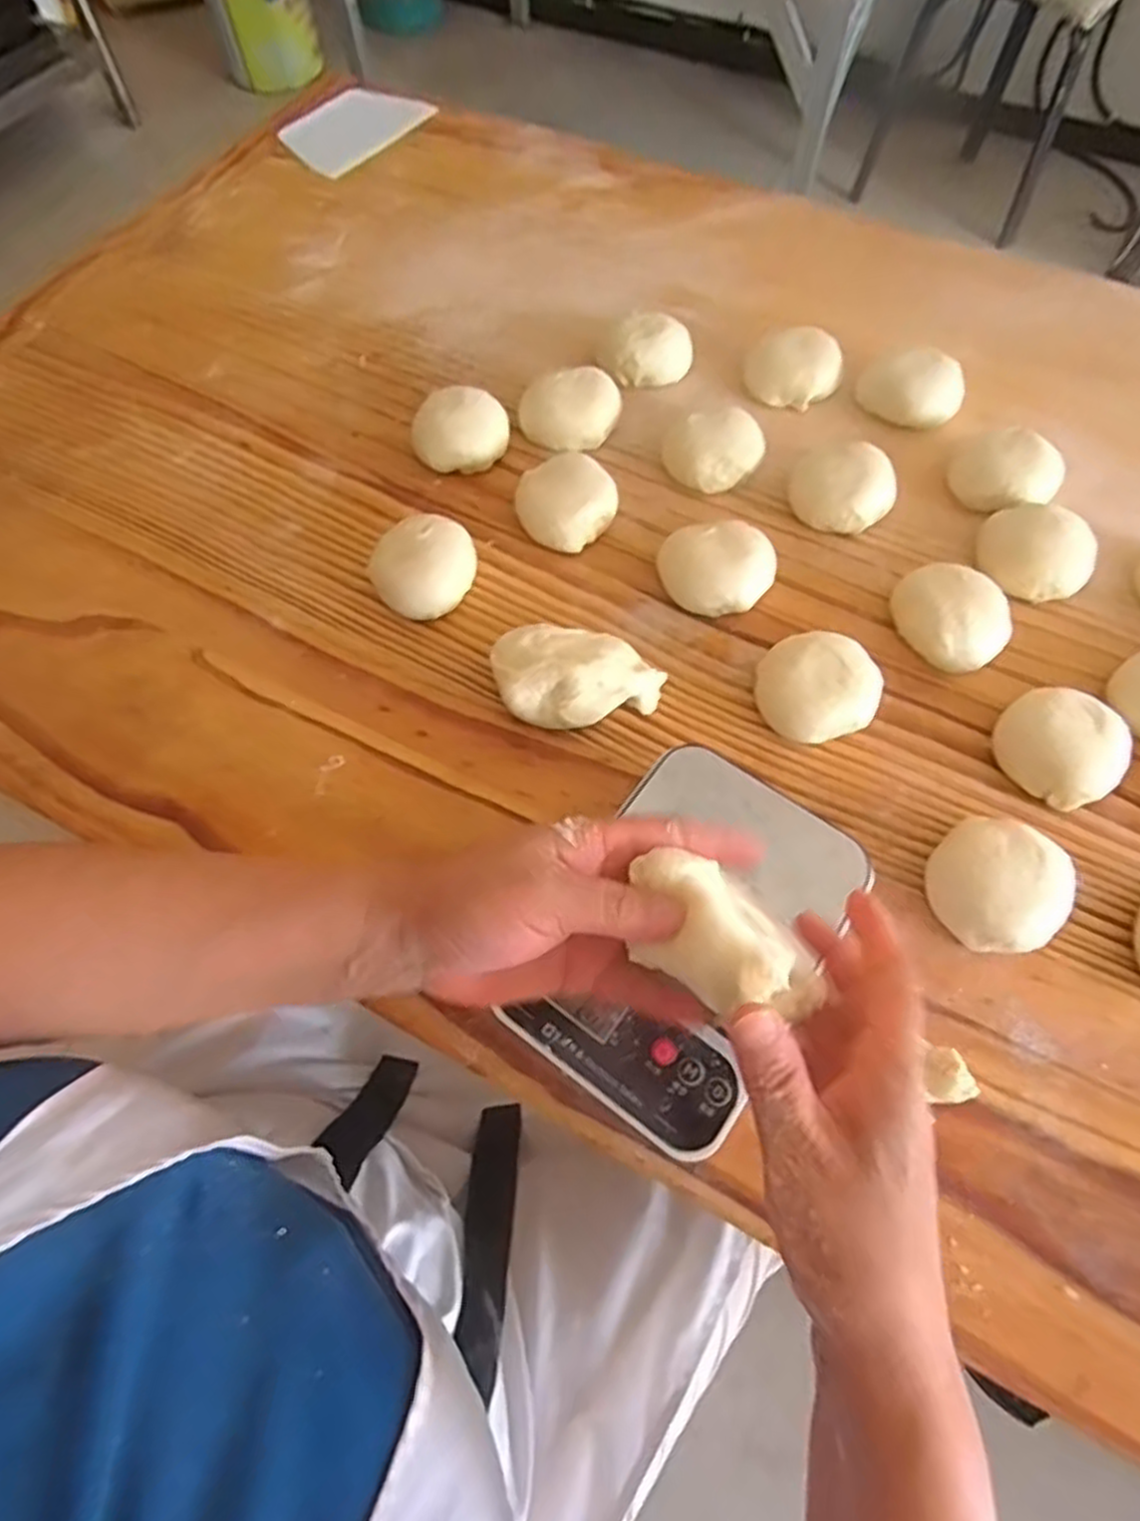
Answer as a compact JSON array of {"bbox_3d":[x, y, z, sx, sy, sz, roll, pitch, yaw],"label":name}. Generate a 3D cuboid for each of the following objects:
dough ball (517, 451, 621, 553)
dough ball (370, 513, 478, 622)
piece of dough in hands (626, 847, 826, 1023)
[{"bbox_3d":[-0.002,-0.174,0.518,0.068,0.039,0.062,-7,64,0],"label":"dough ball"},{"bbox_3d":[-0.095,-0.125,0.495,0.068,0.034,0.066,-16,64,-4],"label":"dough ball"},{"bbox_3d":[0.054,0.067,0.282,0.044,0.040,0.075,-40,69,-15],"label":"piece of dough in hands"}]

